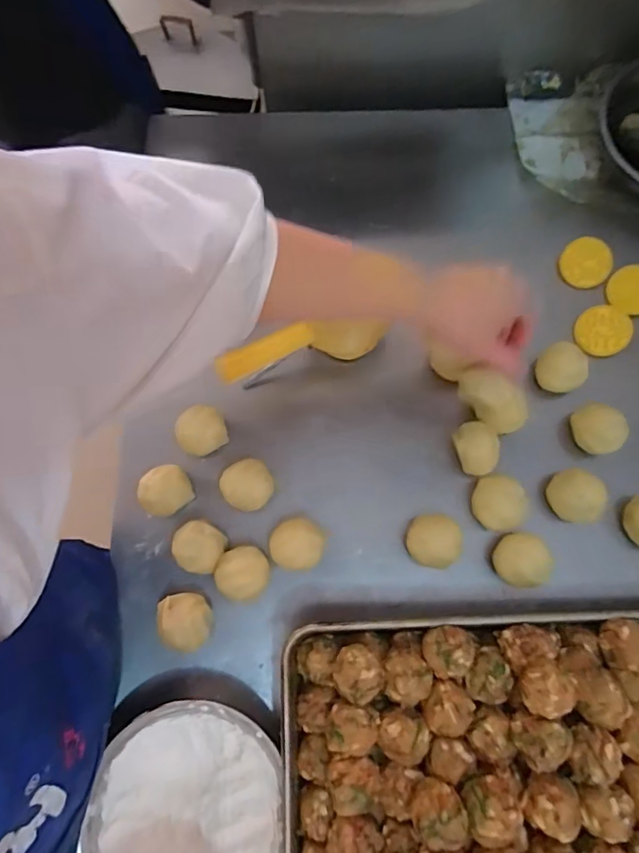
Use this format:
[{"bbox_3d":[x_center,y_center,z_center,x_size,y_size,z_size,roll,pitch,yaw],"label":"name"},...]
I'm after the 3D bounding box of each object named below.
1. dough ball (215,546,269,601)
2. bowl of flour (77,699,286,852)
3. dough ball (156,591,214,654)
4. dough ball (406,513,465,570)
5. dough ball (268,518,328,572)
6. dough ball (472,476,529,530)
[{"bbox_3d":[-0.079,0.151,0.501,0.052,0.044,0.051,0,76,0],"label":"dough ball"},{"bbox_3d":[-0.119,0.353,0.450,0.170,0.051,0.185,0,76,0],"label":"bowl of flour"},{"bbox_3d":[-0.134,0.198,0.495,0.051,0.044,0.053,0,76,0],"label":"dough ball"},{"bbox_3d":[0.118,0.122,0.513,0.051,0.055,0.054,0,76,0],"label":"dough ball"},{"bbox_3d":[-0.022,0.124,0.512,0.055,0.044,0.051,0,76,0],"label":"dough ball"},{"bbox_3d":[0.188,0.082,0.519,0.049,0.045,0.056,-12,77,-3],"label":"dough ball"}]

